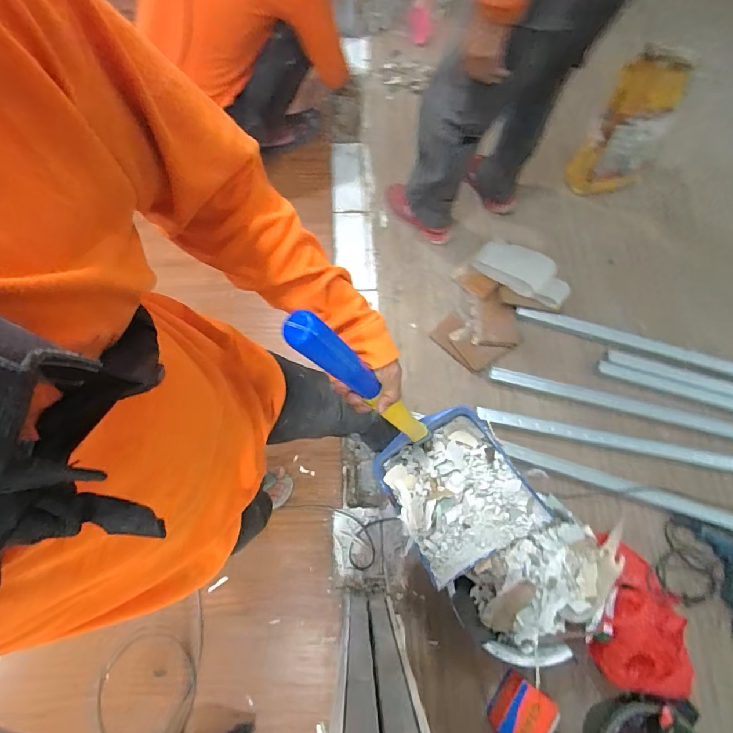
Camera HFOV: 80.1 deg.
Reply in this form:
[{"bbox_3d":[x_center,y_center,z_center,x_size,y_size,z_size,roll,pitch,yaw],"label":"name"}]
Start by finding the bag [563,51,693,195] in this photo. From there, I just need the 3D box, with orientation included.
[{"bbox_3d":[0.823,-0.741,1.354,0.201,0.460,0.160,35,76,11],"label":"bag"}]

